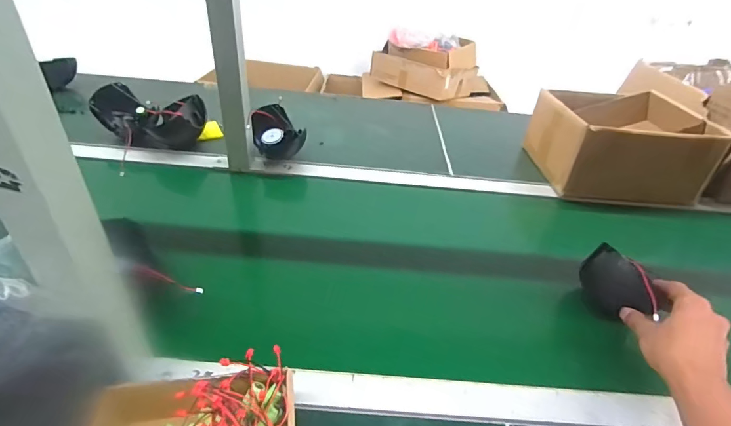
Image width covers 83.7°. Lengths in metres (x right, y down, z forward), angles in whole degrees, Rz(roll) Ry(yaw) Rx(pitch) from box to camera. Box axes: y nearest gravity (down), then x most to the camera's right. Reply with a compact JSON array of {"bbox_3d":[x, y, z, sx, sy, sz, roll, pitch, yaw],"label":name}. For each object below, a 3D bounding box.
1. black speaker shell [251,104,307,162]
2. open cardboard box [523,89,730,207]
[{"bbox_3d":[-0.176,-0.159,0.815,0.096,0.077,0.102,-7,38,-17],"label":"black speaker shell"},{"bbox_3d":[0.507,-0.144,0.838,0.286,0.147,0.247,2,36,-5],"label":"open cardboard box"}]

